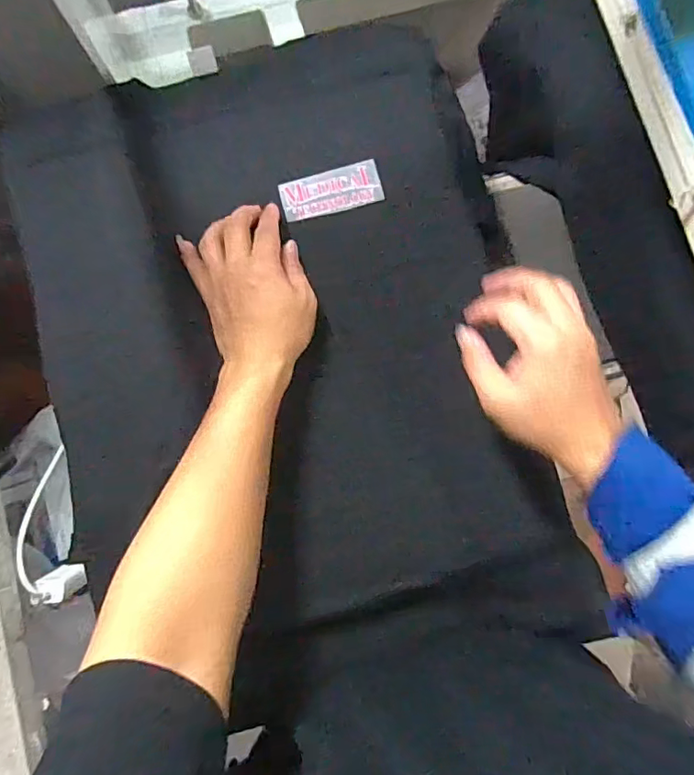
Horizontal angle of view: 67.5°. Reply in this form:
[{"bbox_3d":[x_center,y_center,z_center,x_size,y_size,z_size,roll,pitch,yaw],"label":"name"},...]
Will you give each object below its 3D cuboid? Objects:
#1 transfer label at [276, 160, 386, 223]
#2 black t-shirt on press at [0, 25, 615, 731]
[{"bbox_3d":[-0.015,-0.185,0.488,0.094,0.004,0.041,-15,86,-6],"label":"transfer label"},{"bbox_3d":[-0.048,-0.042,0.458,0.415,0.051,0.571,-13,83,-3],"label":"black t-shirt on press"}]

